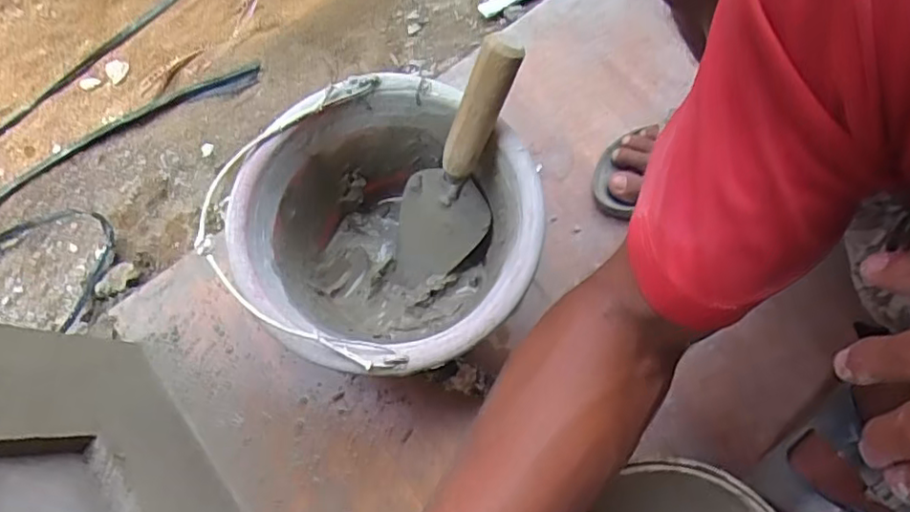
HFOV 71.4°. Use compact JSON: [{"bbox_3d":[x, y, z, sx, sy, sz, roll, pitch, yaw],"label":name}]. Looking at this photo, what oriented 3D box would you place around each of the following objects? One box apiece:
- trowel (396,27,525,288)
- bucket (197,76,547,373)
[{"bbox_3d":[-0.002,-0.075,0.564,0.086,0.268,0.059,35,50,13],"label":"trowel"},{"bbox_3d":[-0.059,-0.011,0.575,0.243,0.169,0.233,-1,75,4],"label":"bucket"}]

